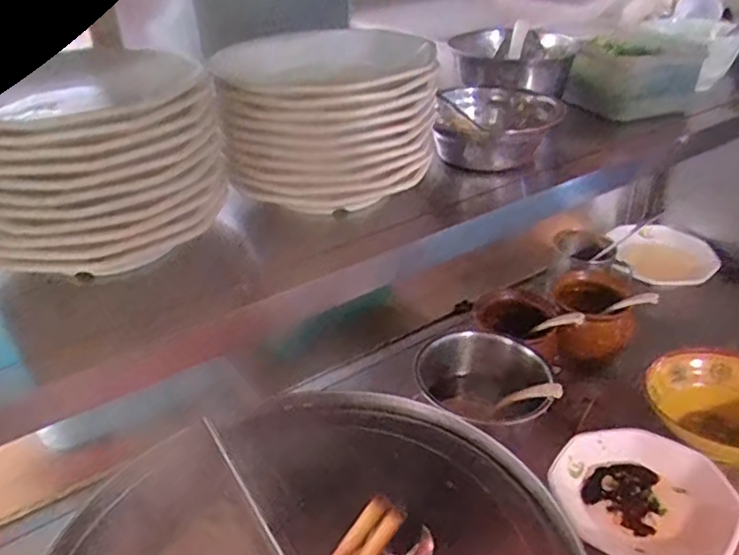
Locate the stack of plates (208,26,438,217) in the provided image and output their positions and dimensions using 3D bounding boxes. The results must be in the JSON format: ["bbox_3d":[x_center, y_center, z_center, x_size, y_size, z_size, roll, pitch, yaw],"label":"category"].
[{"bbox_3d":[-0.038,-0.135,0.531,0.163,0.108,0.175,-6,33,-6],"label":"stack of plates"}]

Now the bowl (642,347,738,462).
[{"bbox_3d":[0.411,0.150,0.735,0.161,0.059,0.158,-1,32,2],"label":"bowl"}]

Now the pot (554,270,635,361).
[{"bbox_3d":[0.315,0.047,0.866,0.120,0.079,0.121,7,33,13],"label":"pot"}]

